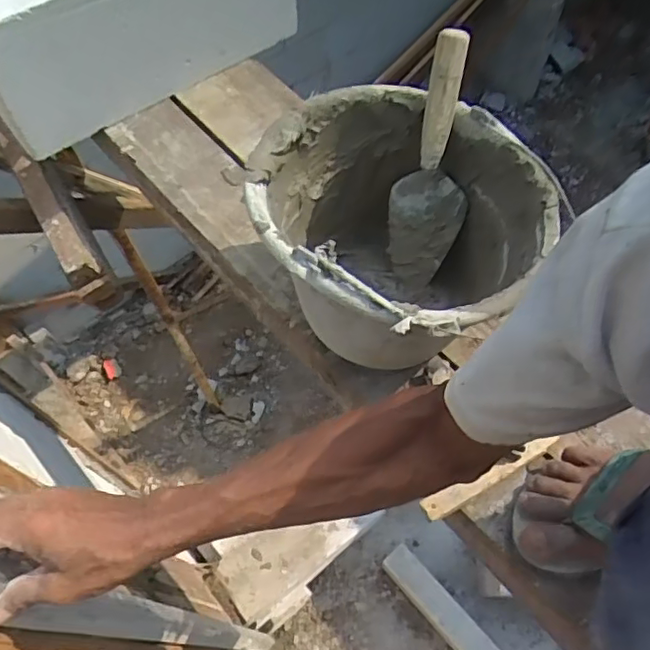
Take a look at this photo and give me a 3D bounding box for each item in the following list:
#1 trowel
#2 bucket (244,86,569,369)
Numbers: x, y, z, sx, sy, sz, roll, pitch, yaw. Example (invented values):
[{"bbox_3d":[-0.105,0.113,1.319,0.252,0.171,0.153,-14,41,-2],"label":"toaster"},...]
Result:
[{"bbox_3d":[0.118,-0.177,0.648,0.077,0.254,0.064,1,34,-3],"label":"trowel"},{"bbox_3d":[0.073,-0.079,0.643,0.292,0.199,0.251,34,68,19],"label":"bucket"}]

